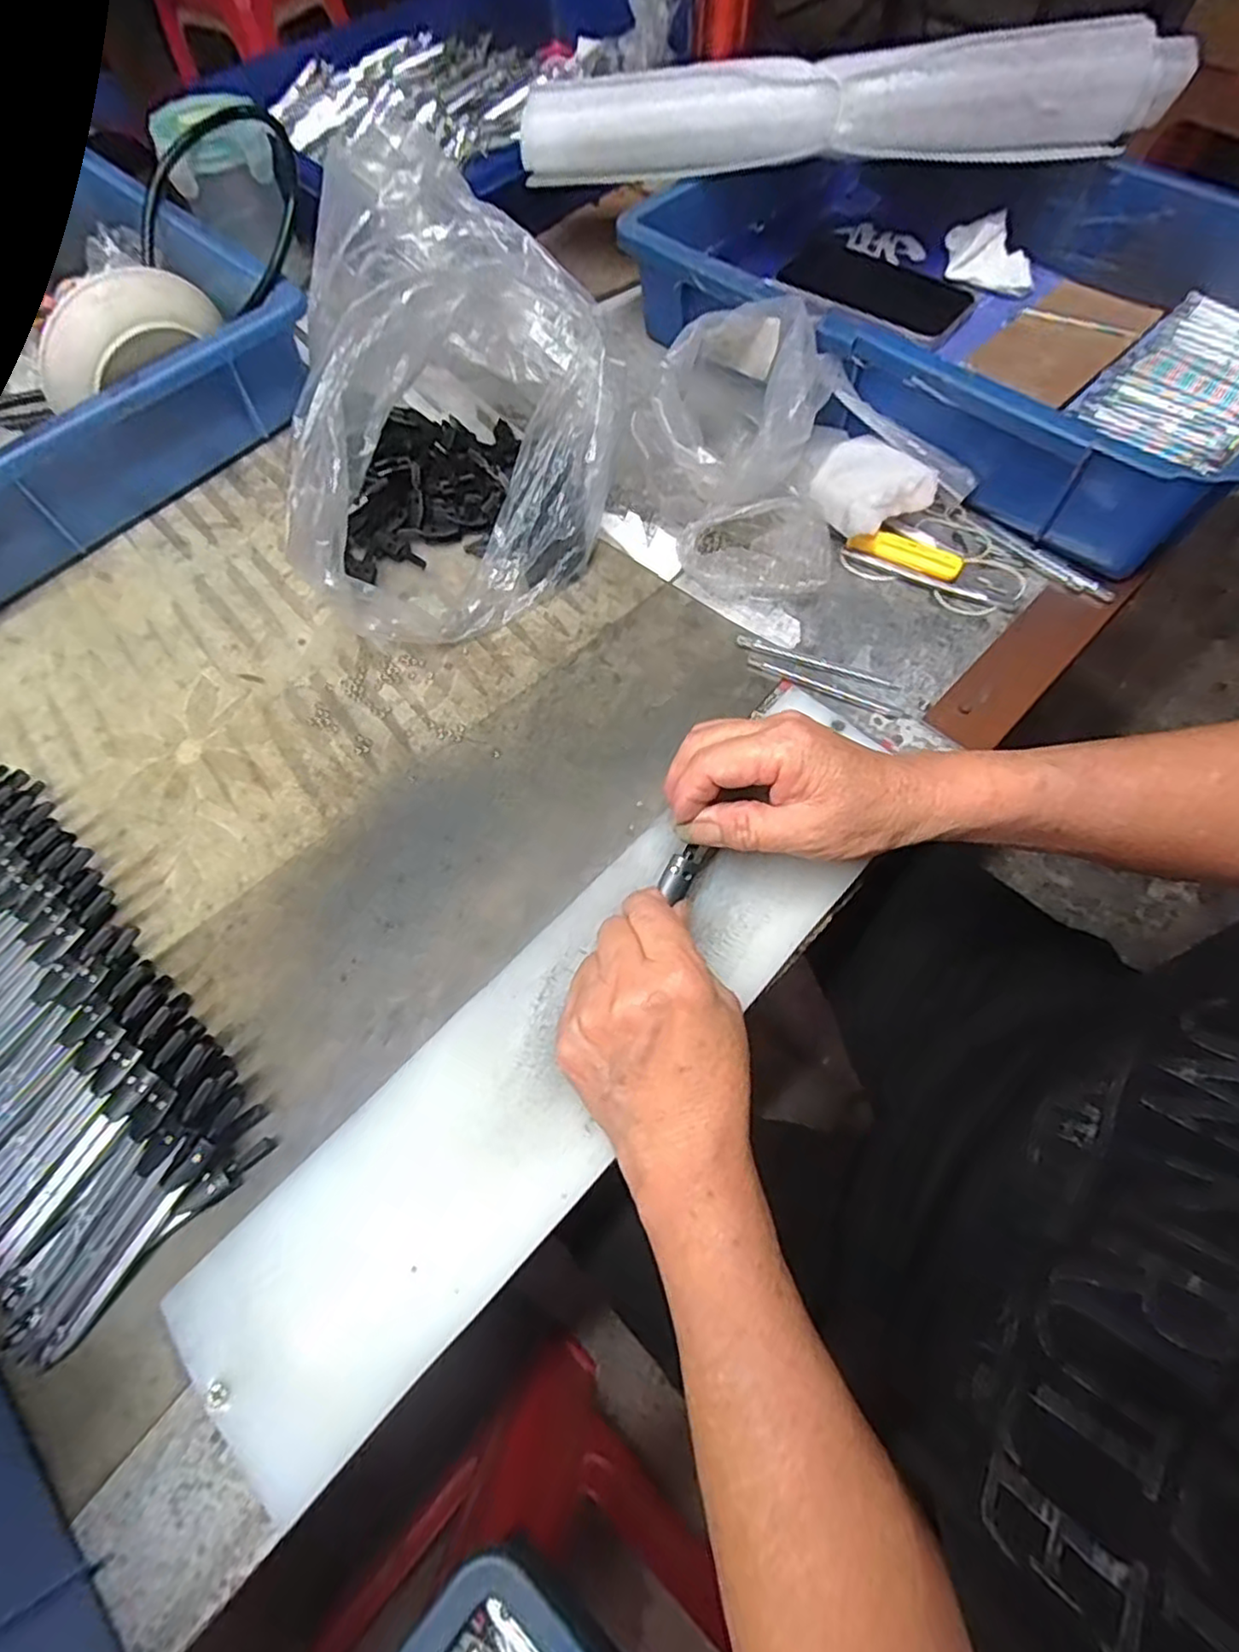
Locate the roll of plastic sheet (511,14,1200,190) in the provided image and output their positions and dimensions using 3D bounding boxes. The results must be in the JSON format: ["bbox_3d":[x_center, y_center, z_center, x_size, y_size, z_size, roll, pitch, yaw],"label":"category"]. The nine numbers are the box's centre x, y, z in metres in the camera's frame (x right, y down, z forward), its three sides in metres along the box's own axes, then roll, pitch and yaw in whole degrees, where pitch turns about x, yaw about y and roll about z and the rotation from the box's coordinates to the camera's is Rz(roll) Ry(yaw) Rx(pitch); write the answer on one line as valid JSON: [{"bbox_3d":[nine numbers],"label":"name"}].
[{"bbox_3d":[0.151,-0.492,0.465,0.433,0.055,0.047,2,65,3],"label":"roll of plastic sheet"}]

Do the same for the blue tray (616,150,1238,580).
[{"bbox_3d":[0.239,-0.360,0.478,0.429,0.087,0.278,39,72,18],"label":"blue tray"}]

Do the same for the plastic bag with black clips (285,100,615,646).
[{"bbox_3d":[-0.094,-0.250,0.411,0.178,0.143,0.241,-8,63,-1],"label":"plastic bag with black clips"}]

